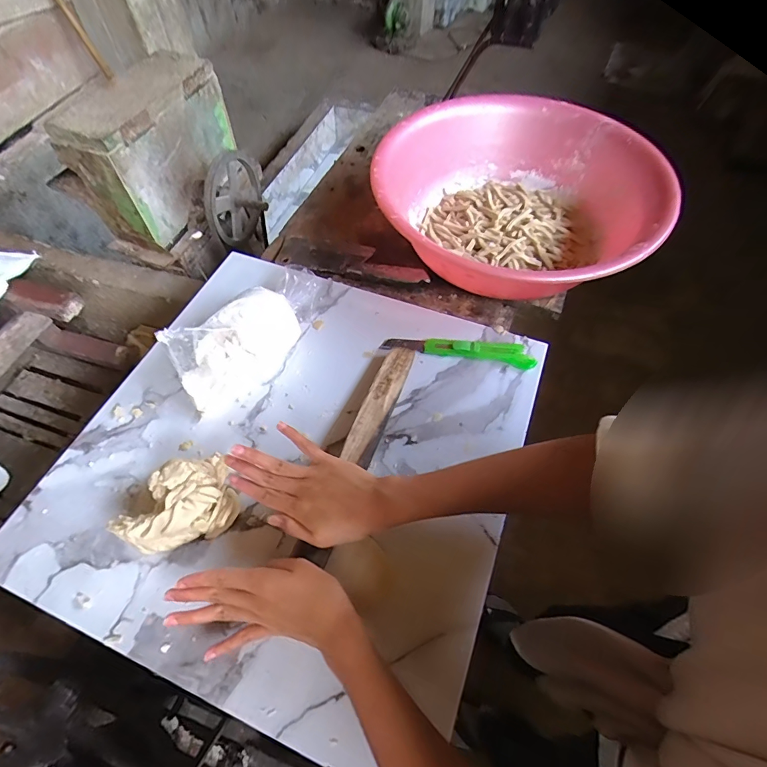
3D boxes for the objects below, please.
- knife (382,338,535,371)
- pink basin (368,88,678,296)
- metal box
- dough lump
[{"bbox_3d":[0.098,-0.048,0.544,0.195,0.011,0.032,10,58,5],"label":"knife"},{"bbox_3d":[0.193,-0.270,0.613,0.395,0.108,0.386,1,57,-1],"label":"pink basin"},{"bbox_3d":[-0.480,-0.507,0.885,0.139,0.221,0.347,15,58,8],"label":"metal box"},{"bbox_3d":[-0.213,0.122,0.425,0.107,0.056,0.082,-18,61,-10],"label":"dough lump"}]

